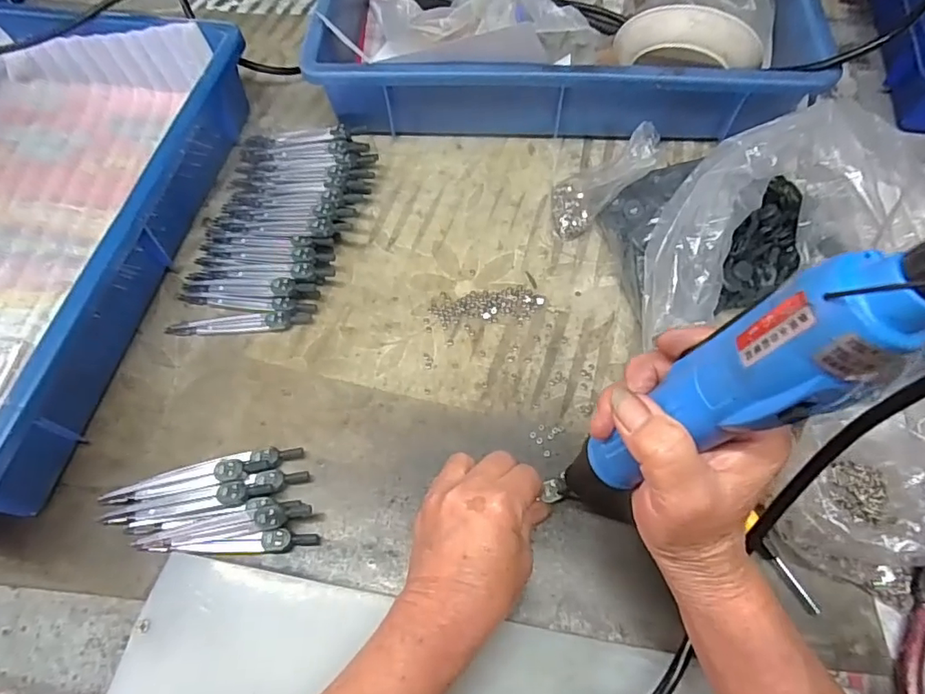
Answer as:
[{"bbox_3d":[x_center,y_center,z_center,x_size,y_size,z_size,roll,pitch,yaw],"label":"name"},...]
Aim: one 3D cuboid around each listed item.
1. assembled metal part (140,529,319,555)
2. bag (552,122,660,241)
[{"bbox_3d":[-0.144,0.123,0.340,0.104,0.014,0.013,-3,65,-3],"label":"assembled metal part"},{"bbox_3d":[0.114,-0.137,0.443,0.028,0.098,0.055,7,59,-39],"label":"bag"}]

